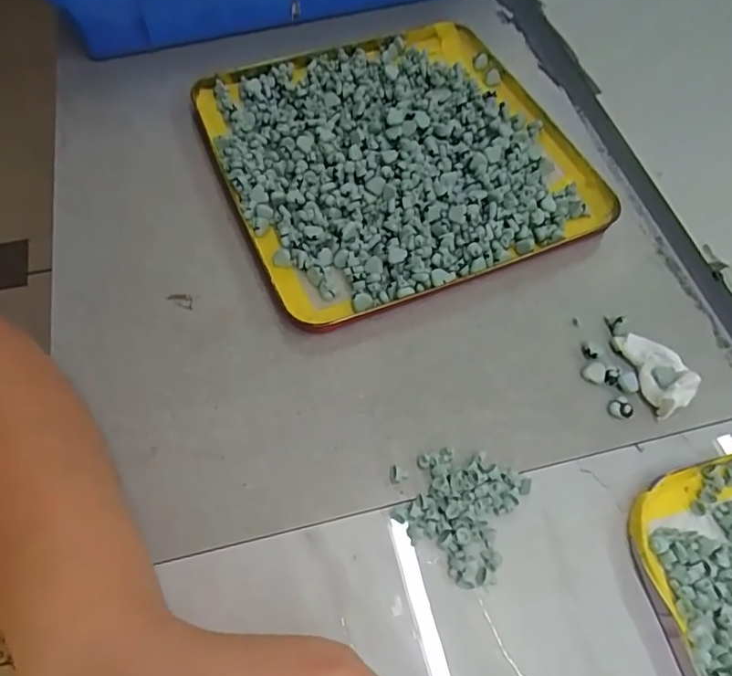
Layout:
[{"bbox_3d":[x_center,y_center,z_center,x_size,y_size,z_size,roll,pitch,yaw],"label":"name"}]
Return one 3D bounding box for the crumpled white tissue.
[{"bbox_3d":[0.169,0.018,0.319,0.024,0.020,0.050,-12,61,-10],"label":"crumpled white tissue"}]

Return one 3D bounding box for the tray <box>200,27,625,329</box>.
[{"bbox_3d":[0.023,-0.132,0.400,0.239,0.028,0.235,-20,63,-14],"label":"tray"}]

